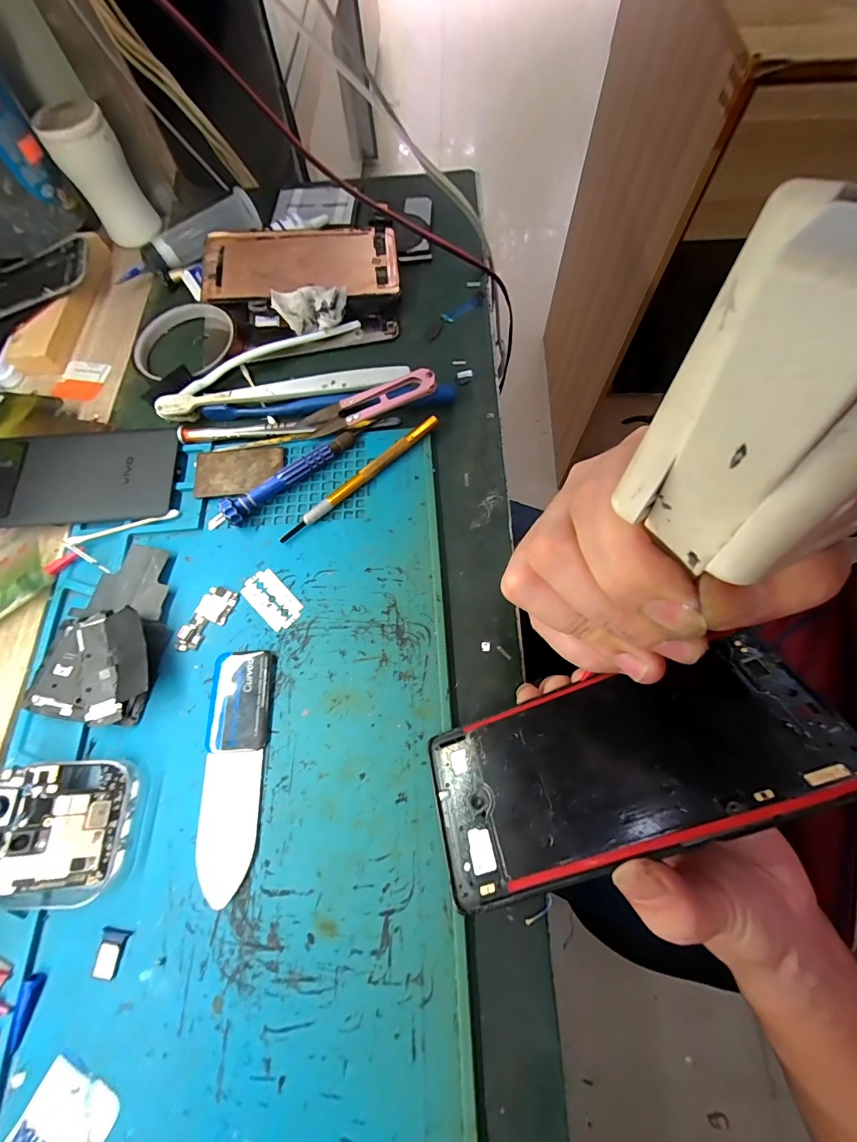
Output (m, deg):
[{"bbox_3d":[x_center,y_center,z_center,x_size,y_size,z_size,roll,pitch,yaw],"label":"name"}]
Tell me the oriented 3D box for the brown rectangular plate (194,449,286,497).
[{"bbox_3d":[-0.134,-0.070,0.281,0.059,0.004,0.037,-5,70,0],"label":"brown rectangular plate"}]

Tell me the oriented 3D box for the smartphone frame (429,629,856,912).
[{"bbox_3d":[0.079,0.082,0.172,0.160,0.004,0.070,-24,43,11],"label":"smartphone frame"}]

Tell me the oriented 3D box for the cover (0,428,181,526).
[{"bbox_3d":[-0.260,-0.066,0.280,0.159,0.010,0.072,-4,70,1],"label":"cover"}]

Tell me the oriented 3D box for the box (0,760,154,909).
[{"bbox_3d":[-0.185,0.129,0.198,0.072,0.028,0.060,-1,70,2],"label":"box"}]

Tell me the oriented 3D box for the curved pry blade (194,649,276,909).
[{"bbox_3d":[-0.106,0.104,0.217,0.035,0.005,0.119,-4,70,1],"label":"curved pry blade"}]

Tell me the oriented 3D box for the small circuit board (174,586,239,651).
[{"bbox_3d":[-0.137,0.030,0.246,0.021,0.004,0.043,23,72,10],"label":"small circuit board"}]

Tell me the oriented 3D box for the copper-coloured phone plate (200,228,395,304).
[{"bbox_3d":[-0.107,-0.260,0.335,0.158,0.004,0.074,-6,76,-3],"label":"copper-coloured phone plate"}]

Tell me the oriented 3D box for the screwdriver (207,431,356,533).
[{"bbox_3d":[-0.097,-0.061,0.270,0.113,0.016,0.018,-35,72,-10],"label":"screwdriver"}]

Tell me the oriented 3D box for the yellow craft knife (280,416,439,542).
[{"bbox_3d":[-0.045,-0.064,0.273,0.133,0.010,0.009,-40,73,-12],"label":"yellow craft knife"}]

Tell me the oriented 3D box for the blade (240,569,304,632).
[{"bbox_3d":[-0.099,0.017,0.249,0.023,0.004,0.042,-43,74,-13],"label":"blade"}]

